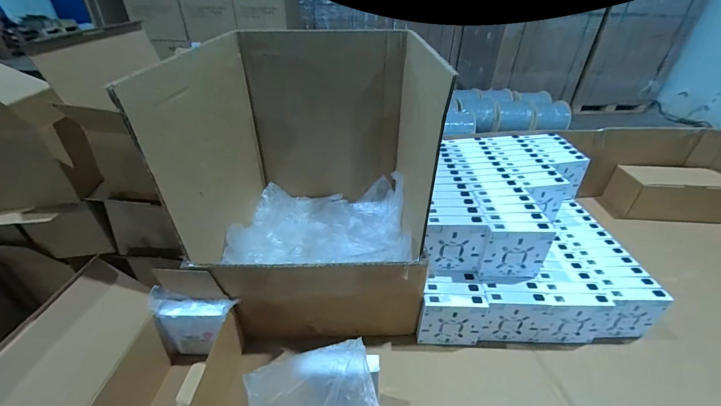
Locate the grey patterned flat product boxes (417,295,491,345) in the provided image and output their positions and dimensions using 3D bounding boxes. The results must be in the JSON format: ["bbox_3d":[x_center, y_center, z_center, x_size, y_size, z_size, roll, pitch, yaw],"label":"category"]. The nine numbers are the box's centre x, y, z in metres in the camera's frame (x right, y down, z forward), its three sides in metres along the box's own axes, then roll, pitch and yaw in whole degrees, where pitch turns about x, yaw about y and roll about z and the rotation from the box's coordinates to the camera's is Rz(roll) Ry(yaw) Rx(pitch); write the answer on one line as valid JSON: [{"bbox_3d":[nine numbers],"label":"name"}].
[{"bbox_3d":[0.130,0.167,0.447,0.089,0.083,0.023,1,34,0],"label":"grey patterned flat product boxes"}]

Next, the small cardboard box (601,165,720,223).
[{"bbox_3d":[0.709,-0.020,0.716,0.213,0.104,0.101,5,34,6],"label":"small cardboard box"}]

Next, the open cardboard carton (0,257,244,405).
[{"bbox_3d":[-0.244,0.199,0.321,0.151,0.160,0.231,2,34,1],"label":"open cardboard carton"}]

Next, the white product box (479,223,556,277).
[{"bbox_3d":[0.221,0.068,0.444,0.093,0.088,0.023,3,34,3],"label":"white product box"}]

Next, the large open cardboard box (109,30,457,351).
[{"bbox_3d":[-0.053,-0.036,0.487,0.307,0.349,0.322,2,34,1],"label":"large open cardboard box"}]

